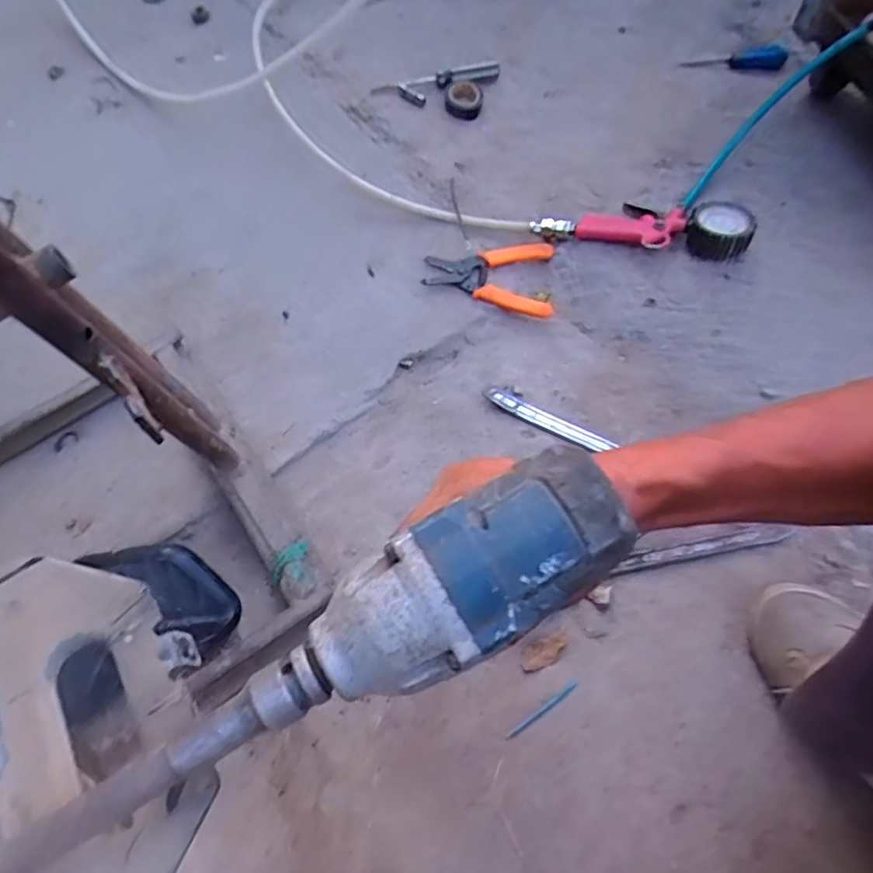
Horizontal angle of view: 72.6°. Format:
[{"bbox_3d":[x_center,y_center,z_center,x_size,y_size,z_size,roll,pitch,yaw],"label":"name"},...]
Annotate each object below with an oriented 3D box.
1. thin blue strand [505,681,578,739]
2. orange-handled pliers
[{"bbox_3d":[0.093,0.240,0.519,0.076,0.005,0.006,-33,69,-12],"label":"thin blue strand"},{"bbox_3d":[0.070,-0.203,0.705,0.154,0.016,0.098,16,68,10],"label":"orange-handled pliers"}]

